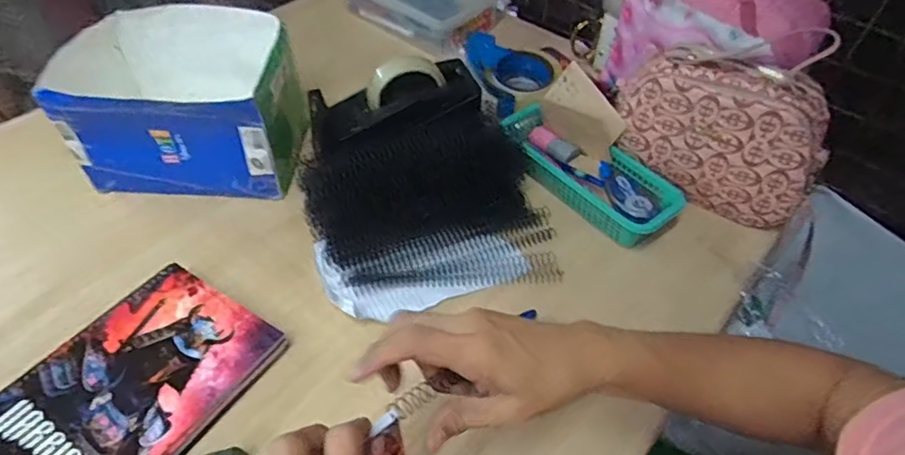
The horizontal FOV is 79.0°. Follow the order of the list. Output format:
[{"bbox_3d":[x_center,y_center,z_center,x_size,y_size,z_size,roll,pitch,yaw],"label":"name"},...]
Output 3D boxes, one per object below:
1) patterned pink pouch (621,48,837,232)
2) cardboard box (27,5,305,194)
[{"bbox_3d":[0.290,-0.102,0.613,0.218,0.151,0.085,25,53,17],"label":"patterned pink pouch"},{"bbox_3d":[-0.304,-0.150,0.641,0.241,0.130,0.191,1,49,-2],"label":"cardboard box"}]

